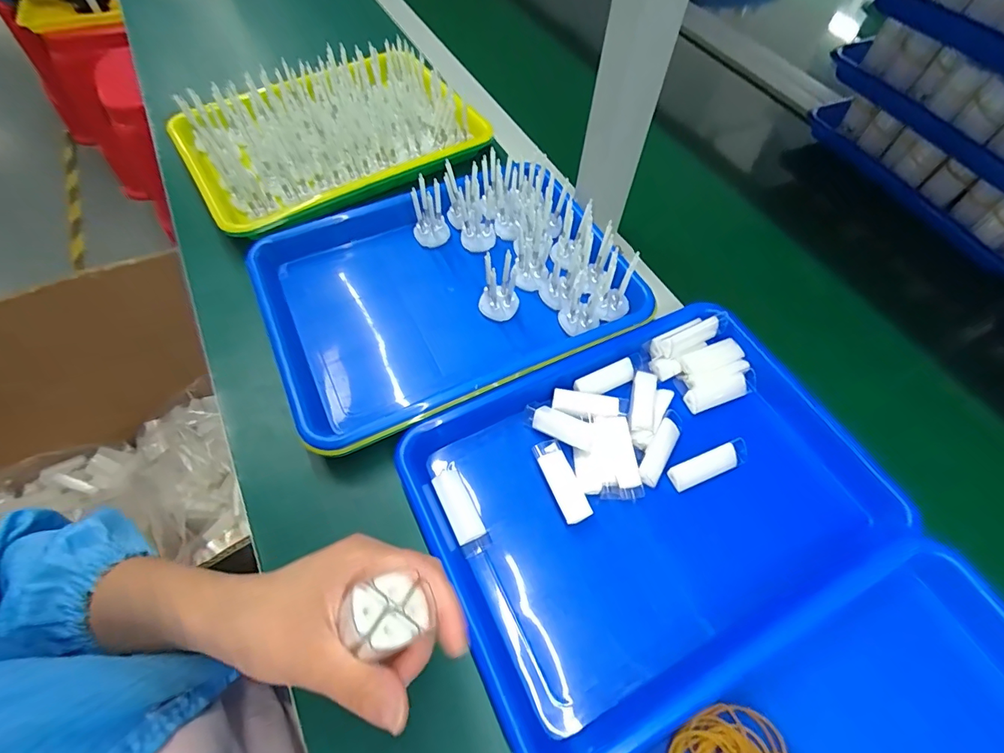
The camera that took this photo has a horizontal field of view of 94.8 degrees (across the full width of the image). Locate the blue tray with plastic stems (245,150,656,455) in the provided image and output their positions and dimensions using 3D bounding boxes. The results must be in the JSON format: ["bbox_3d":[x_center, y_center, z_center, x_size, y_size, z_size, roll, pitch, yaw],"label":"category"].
[{"bbox_3d":[-0.058,-0.092,0.431,0.320,0.054,0.248,-23,63,-16],"label":"blue tray with plastic stems"}]

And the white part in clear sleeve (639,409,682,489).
[{"bbox_3d":[0.131,0.058,0.378,0.019,0.021,0.068,30,62,14],"label":"white part in clear sleeve"}]

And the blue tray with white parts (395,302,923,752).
[{"bbox_3d":[0.121,0.082,0.366,0.350,0.041,0.237,-23,63,-15],"label":"blue tray with white parts"}]

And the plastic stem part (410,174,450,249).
[{"bbox_3d":[-0.073,-0.165,0.466,0.034,0.065,0.029,-7,59,-7],"label":"plastic stem part"}]

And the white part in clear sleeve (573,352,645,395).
[{"bbox_3d":[0.097,0.001,0.410,0.072,0.013,0.018,-23,63,-15],"label":"white part in clear sleeve"}]

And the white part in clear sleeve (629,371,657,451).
[{"bbox_3d":[0.119,0.026,0.389,0.019,0.012,0.070,14,59,6],"label":"white part in clear sleeve"}]

